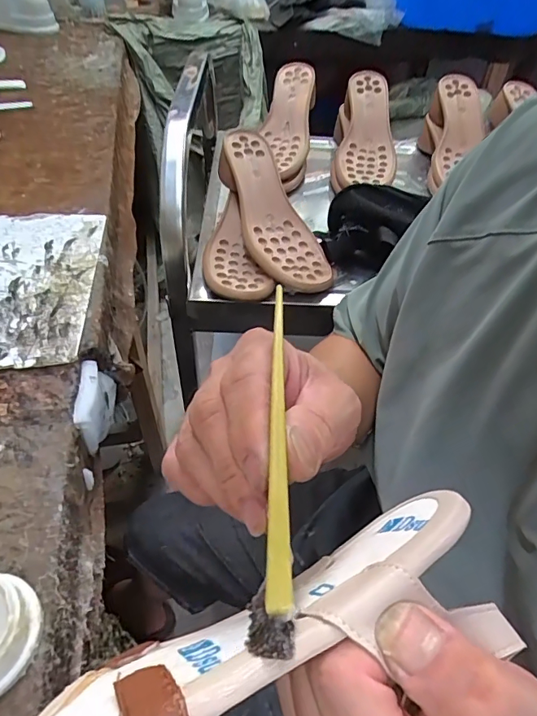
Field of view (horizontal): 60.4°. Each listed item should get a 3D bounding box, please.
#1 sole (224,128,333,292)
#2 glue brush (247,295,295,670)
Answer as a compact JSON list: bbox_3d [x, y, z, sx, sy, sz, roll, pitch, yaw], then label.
[{"bbox_3d":[0.005,-0.184,0.574,0.085,0.033,0.237,-17,75,-16],"label":"sole"},{"bbox_3d":[0.002,0.030,0.162,0.012,0.018,0.126,2,58,0],"label":"glue brush"}]

